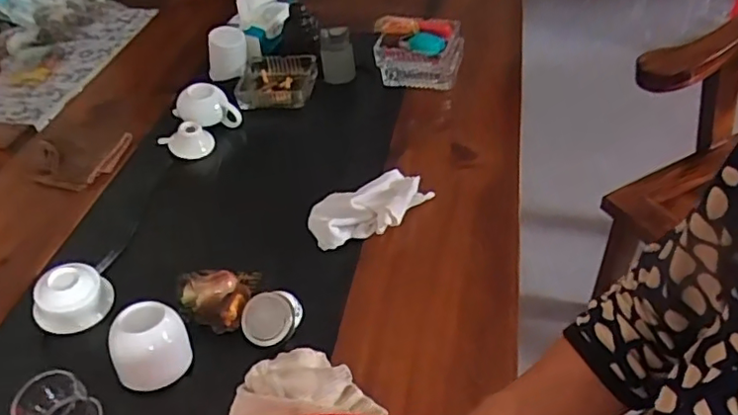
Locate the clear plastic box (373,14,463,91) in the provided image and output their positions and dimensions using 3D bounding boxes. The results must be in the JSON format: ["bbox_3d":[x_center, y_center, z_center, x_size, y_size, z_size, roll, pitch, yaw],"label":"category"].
[{"bbox_3d":[0.082,-0.262,0.984,0.138,0.089,0.093,4,45,10],"label":"clear plastic box"}]

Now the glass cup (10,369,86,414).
[{"bbox_3d":[-0.299,0.195,0.570,0.058,0.059,0.053,-3,44,3],"label":"glass cup"}]

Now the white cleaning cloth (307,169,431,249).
[{"bbox_3d":[0.004,-0.001,0.751,0.160,0.041,0.077,-13,44,-7],"label":"white cleaning cloth"}]

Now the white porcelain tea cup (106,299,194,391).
[{"bbox_3d":[-0.226,0.142,0.615,0.074,0.071,0.065,-18,45,-12],"label":"white porcelain tea cup"}]

